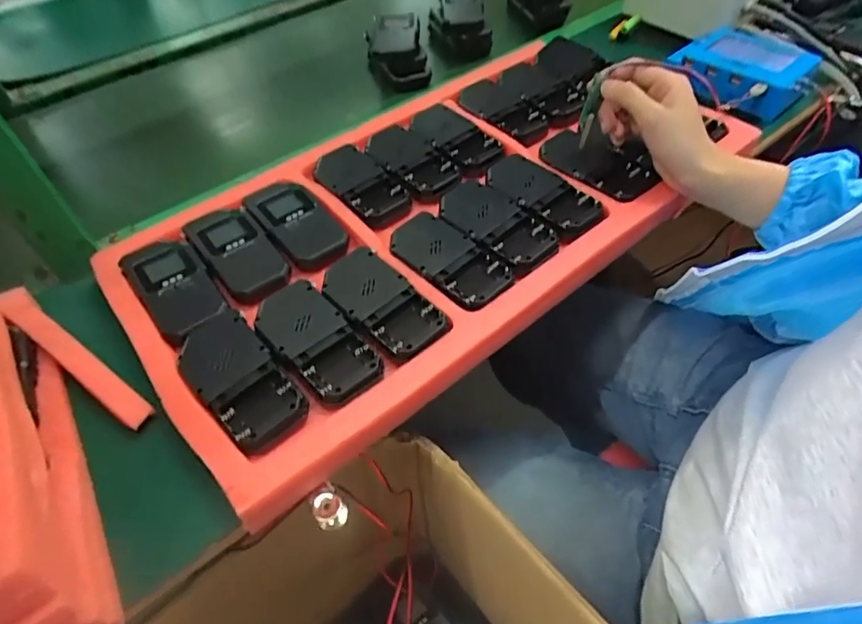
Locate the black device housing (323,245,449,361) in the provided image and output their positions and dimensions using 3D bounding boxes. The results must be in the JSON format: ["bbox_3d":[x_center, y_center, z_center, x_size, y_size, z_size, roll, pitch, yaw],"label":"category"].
[{"bbox_3d":[-0.039,-0.008,0.424,0.056,0.016,0.116,-33,55,-22],"label":"black device housing"}]

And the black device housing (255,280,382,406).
[{"bbox_3d":[-0.089,0.019,0.405,0.055,0.018,0.123,-35,55,-24],"label":"black device housing"}]

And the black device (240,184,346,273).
[{"bbox_3d":[-0.124,-0.083,0.496,0.056,0.021,0.114,-33,54,-22],"label":"black device"}]

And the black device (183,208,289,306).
[{"bbox_3d":[-0.172,-0.054,0.472,0.054,0.021,0.112,-33,54,-22],"label":"black device"}]

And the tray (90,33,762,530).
[{"bbox_3d":[0.010,-0.109,0.505,0.574,0.030,0.296,-34,55,-23],"label":"tray"}]

